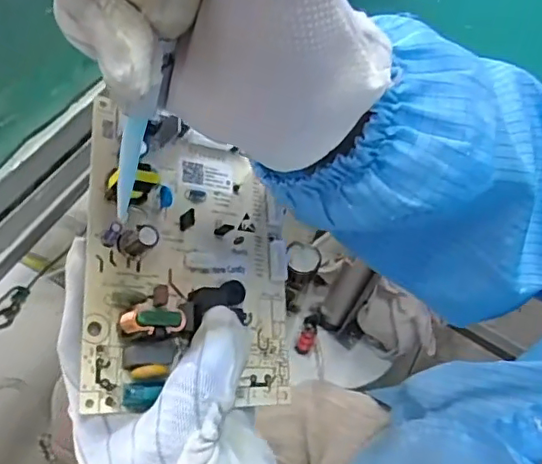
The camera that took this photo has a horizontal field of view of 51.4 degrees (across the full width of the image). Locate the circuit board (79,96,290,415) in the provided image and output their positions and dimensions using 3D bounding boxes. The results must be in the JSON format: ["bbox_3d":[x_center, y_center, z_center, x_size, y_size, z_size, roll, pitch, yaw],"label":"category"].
[{"bbox_3d":[-0.032,0.010,0.255,0.101,0.024,0.129,7,71,-31],"label":"circuit board"}]

